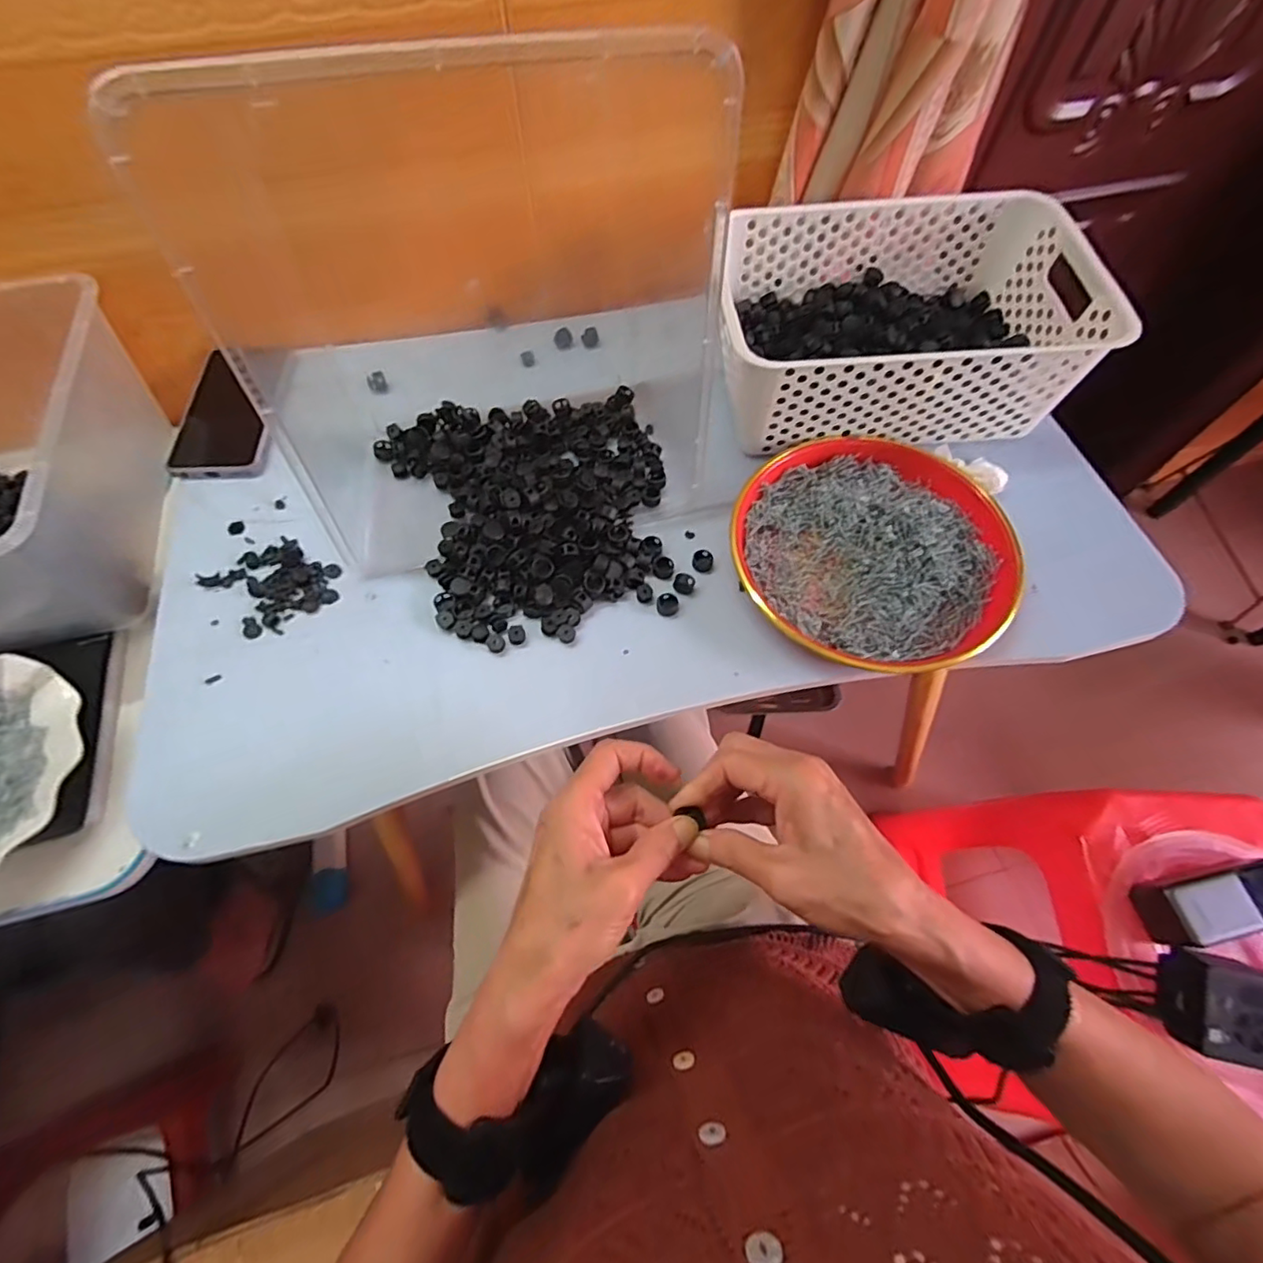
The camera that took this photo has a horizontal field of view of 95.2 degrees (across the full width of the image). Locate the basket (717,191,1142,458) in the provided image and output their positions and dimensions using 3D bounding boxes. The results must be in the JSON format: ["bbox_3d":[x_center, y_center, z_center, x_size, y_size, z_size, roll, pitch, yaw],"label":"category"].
[{"bbox_3d":[0.227,-0.277,0.519,0.299,0.102,0.213,-2,63,-1],"label":"basket"}]

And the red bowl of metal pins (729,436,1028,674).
[{"bbox_3d":[0.191,-0.066,0.467,0.208,0.029,0.212,0,63,0],"label":"red bowl of metal pins"}]

